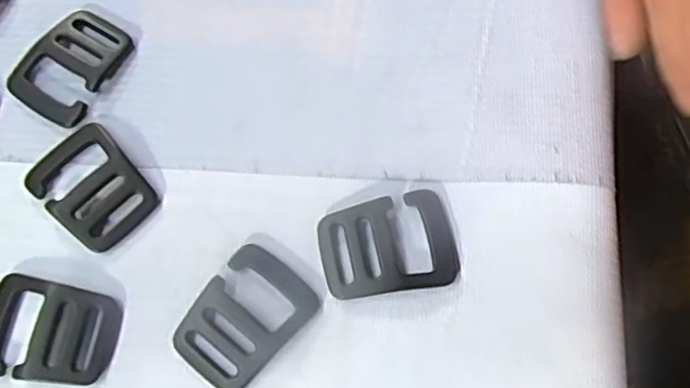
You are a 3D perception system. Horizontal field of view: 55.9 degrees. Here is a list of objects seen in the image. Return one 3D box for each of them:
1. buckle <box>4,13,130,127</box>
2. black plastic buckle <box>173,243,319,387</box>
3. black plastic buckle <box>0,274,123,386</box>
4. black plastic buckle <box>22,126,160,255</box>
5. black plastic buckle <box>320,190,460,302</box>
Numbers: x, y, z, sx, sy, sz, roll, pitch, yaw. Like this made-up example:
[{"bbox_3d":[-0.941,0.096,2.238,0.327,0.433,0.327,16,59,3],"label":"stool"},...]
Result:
[{"bbox_3d":[-0.102,-0.048,0.240,0.031,0.006,0.043,29,76,11],"label":"buckle"},{"bbox_3d":[-0.033,0.040,0.210,0.031,0.005,0.043,39,78,13],"label":"black plastic buckle"},{"bbox_3d":[-0.097,0.045,0.210,0.045,0.006,0.031,13,73,6],"label":"black plastic buckle"},{"bbox_3d":[-0.088,-0.003,0.225,0.032,0.007,0.042,-42,76,-10],"label":"black plastic buckle"},{"bbox_3d":[0.014,0.017,0.216,0.044,0.005,0.032,-9,72,0],"label":"black plastic buckle"}]

